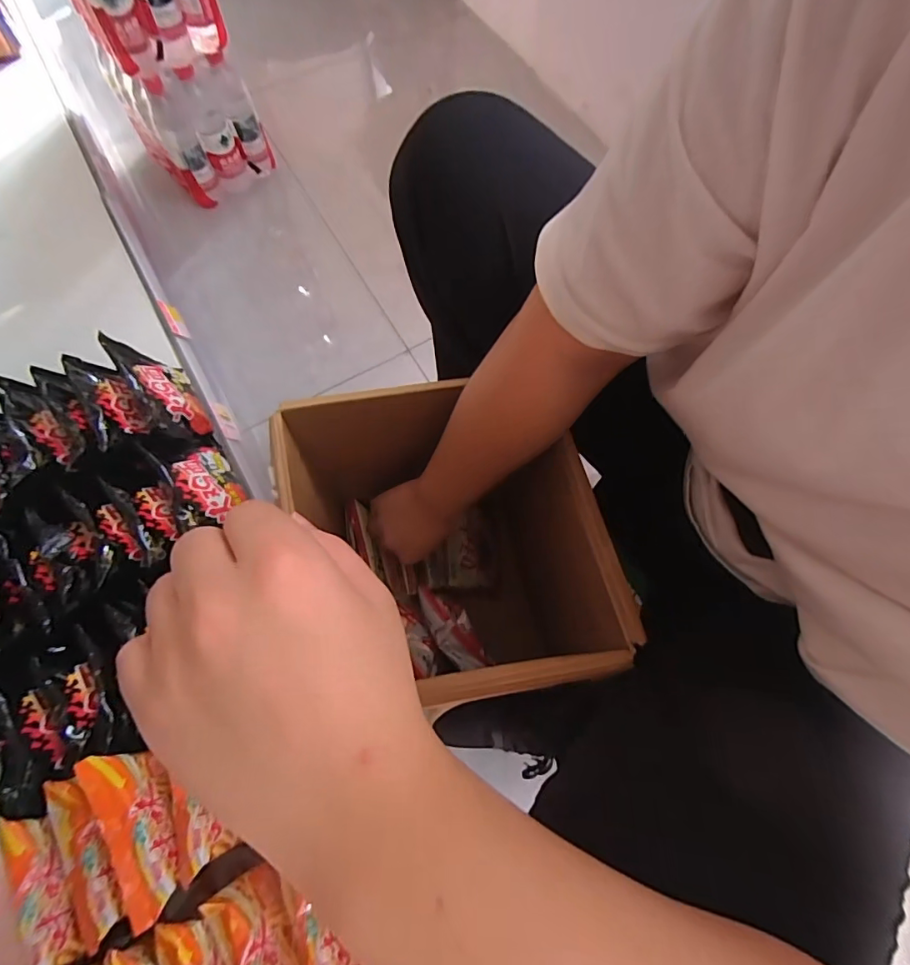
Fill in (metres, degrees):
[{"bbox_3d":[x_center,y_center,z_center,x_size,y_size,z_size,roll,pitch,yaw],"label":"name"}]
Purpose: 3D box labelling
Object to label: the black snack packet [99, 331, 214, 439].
[{"bbox_3d":[-0.386,-0.118,0.656,0.040,0.114,0.159,-47,72,17],"label":"black snack packet"}]

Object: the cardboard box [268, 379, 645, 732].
[{"bbox_3d":[-0.012,0.082,0.543,0.268,0.292,0.271,-10,70,-3],"label":"cardboard box"}]

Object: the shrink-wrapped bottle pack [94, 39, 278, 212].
[{"bbox_3d":[-0.511,-0.713,0.956,0.194,0.200,0.212,-39,74,-13],"label":"shrink-wrapped bottle pack"}]

